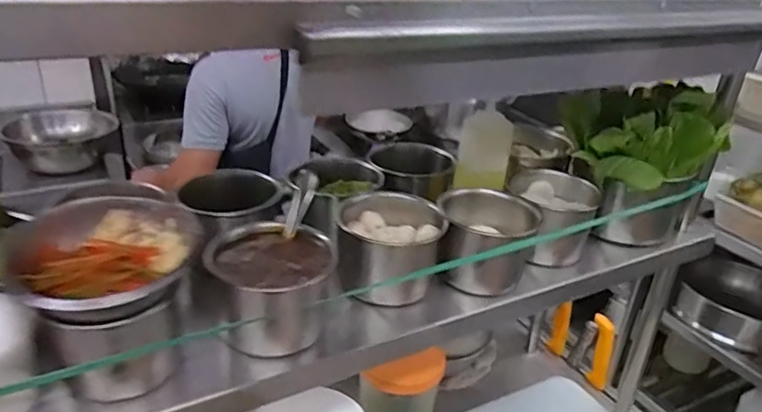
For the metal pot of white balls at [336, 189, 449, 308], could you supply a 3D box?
[{"bbox_3d":[0.011,0.045,0.686,0.117,0.095,0.126,3,27,-2],"label":"metal pot of white balls"}]

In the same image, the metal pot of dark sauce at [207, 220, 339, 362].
[{"bbox_3d":[-0.111,0.083,0.591,0.113,0.099,0.097,-7,29,-20],"label":"metal pot of dark sauce"}]

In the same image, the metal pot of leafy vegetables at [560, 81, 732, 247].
[{"bbox_3d":[0.355,-0.059,0.813,0.172,0.228,0.137,-9,30,-24],"label":"metal pot of leafy vegetables"}]

